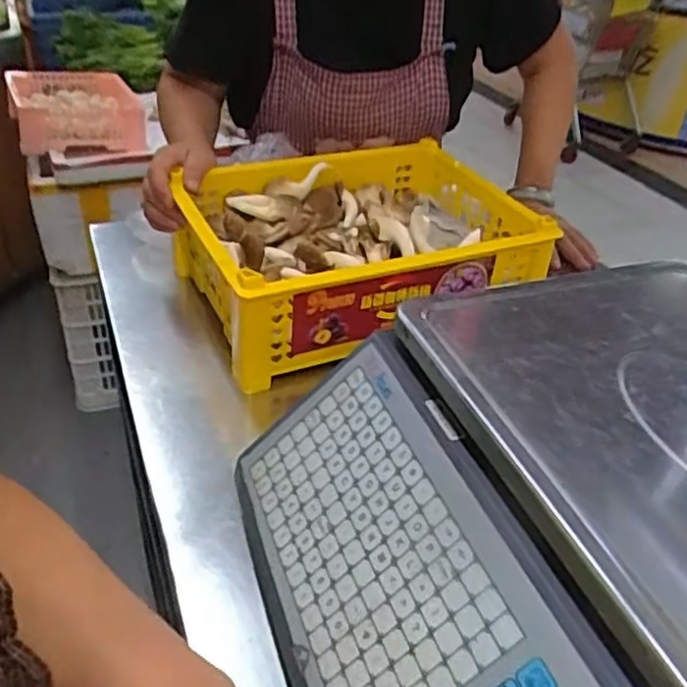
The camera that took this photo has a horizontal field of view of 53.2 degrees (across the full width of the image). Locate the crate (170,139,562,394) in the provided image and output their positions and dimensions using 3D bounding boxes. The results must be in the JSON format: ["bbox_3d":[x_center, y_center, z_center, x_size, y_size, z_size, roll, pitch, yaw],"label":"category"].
[{"bbox_3d":[0.016,-0.106,0.732,0.345,0.102,0.280,-13,39,-22],"label":"crate"}]

